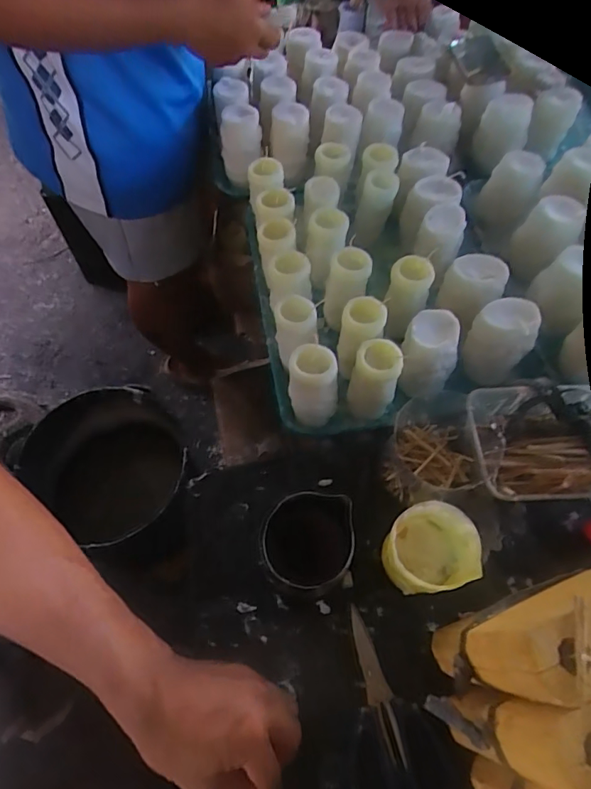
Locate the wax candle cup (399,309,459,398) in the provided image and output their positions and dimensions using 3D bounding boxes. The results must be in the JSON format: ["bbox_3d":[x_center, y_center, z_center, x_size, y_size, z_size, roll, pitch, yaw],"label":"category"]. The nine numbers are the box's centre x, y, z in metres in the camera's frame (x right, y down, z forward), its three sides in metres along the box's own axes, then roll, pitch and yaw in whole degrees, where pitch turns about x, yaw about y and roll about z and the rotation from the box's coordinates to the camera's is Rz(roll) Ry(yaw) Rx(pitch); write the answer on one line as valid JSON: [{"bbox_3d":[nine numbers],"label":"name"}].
[{"bbox_3d":[0.166,-0.045,0.613,0.066,0.100,0.079,22,62,12],"label":"wax candle cup"}]

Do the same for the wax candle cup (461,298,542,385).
[{"bbox_3d":[0.252,-0.065,0.603,0.067,0.093,0.063,0,60,0],"label":"wax candle cup"}]

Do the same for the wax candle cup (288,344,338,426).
[{"bbox_3d":[0.020,-0.009,0.578,0.056,0.099,0.052,-5,60,-3],"label":"wax candle cup"}]

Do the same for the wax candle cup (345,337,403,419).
[{"bbox_3d":[0.095,-0.017,0.587,0.055,0.106,0.045,13,60,7],"label":"wax candle cup"}]

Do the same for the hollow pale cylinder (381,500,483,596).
[{"bbox_3d":[0.121,0.148,0.462,0.073,0.098,0.065,-5,60,-3],"label":"hollow pale cylinder"}]

